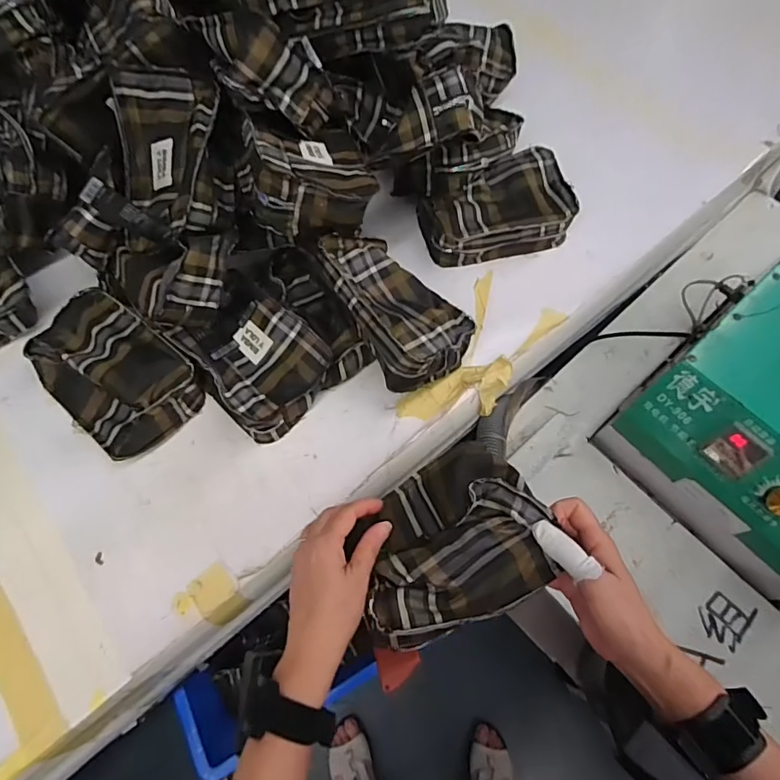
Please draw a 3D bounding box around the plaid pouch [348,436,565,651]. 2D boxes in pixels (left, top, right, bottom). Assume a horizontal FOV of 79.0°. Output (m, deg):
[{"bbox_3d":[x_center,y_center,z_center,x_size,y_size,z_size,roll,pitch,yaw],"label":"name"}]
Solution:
[{"bbox_3d":[0.051,0.134,0.427,0.166,0.067,0.135,-23,68,-9],"label":"plaid pouch"}]

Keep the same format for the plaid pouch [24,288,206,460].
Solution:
[{"bbox_3d":[-0.327,-0.021,0.557,0.198,0.067,0.136,38,72,15],"label":"plaid pouch"}]

